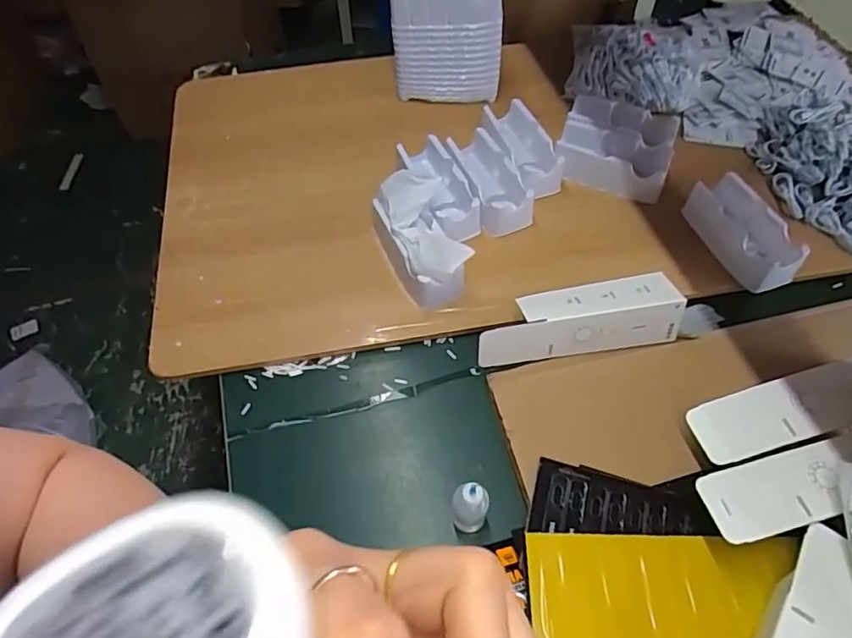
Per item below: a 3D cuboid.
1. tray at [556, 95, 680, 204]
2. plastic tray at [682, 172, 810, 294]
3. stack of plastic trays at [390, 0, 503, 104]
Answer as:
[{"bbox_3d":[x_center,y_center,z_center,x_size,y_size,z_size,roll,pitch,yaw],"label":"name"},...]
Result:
[{"bbox_3d":[0.293,-0.271,0.881,0.162,0.044,0.182,16,57,10],"label":"tray"},{"bbox_3d":[0.427,-0.117,0.780,0.080,0.059,0.168,-19,58,-13],"label":"plastic tray"},{"bbox_3d":[0.032,-0.451,0.905,0.167,0.175,0.093,-2,56,-2],"label":"stack of plastic trays"}]

